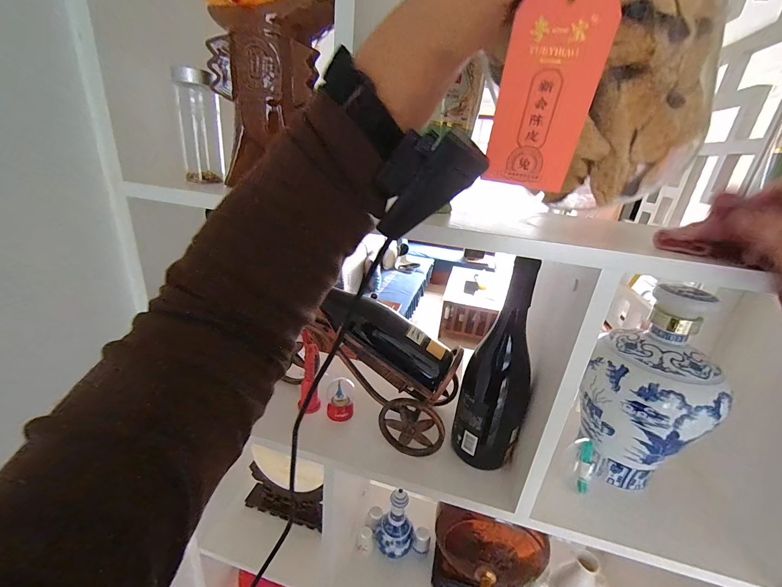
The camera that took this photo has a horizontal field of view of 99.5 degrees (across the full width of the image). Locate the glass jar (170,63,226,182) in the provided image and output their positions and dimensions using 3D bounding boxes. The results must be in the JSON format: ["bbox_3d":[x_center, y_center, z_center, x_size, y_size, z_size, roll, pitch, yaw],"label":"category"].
[{"bbox_3d":[-0.233,-0.200,0.406,0.046,0.116,0.038,-6,25,-26],"label":"glass jar"}]

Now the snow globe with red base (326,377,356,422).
[{"bbox_3d":[-0.077,0.164,0.514,0.041,0.054,0.037,3,23,-7],"label":"snow globe with red base"}]

